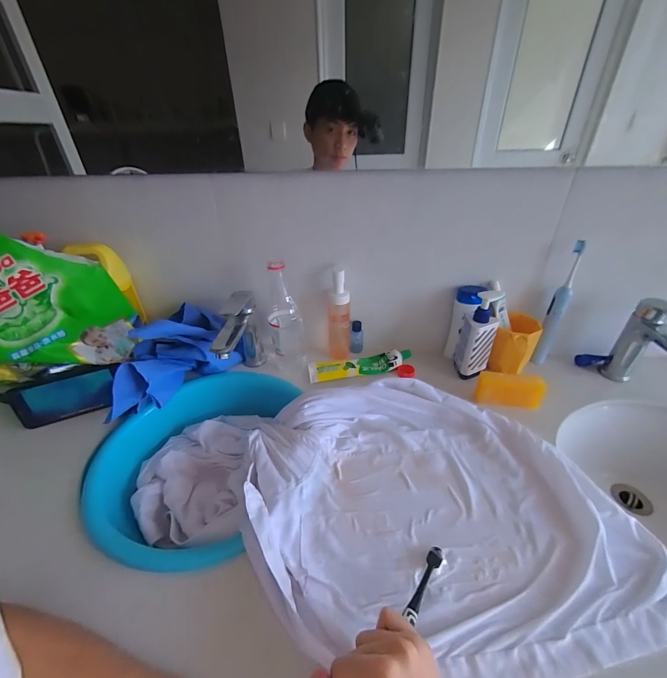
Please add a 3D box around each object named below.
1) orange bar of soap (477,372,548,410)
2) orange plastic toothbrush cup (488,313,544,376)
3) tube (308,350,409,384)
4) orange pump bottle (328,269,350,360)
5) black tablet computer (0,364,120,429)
[{"bbox_3d":[0.302,0.089,0.552,0.101,0.061,0.023,6,35,12],"label":"orange bar of soap"},{"bbox_3d":[0.345,0.010,0.602,0.064,0.084,0.104,24,42,33],"label":"orange plastic toothbrush cup"},{"bbox_3d":[0.053,0.050,0.642,0.207,0.030,0.044,-7,34,-7],"label":"tube"},{"bbox_3d":[0.009,-0.042,0.652,0.048,0.204,0.042,-2,34,0],"label":"orange pump bottle"},{"bbox_3d":[-0.461,0.098,0.552,0.163,0.082,0.018,-16,27,-20],"label":"black tablet computer"}]

